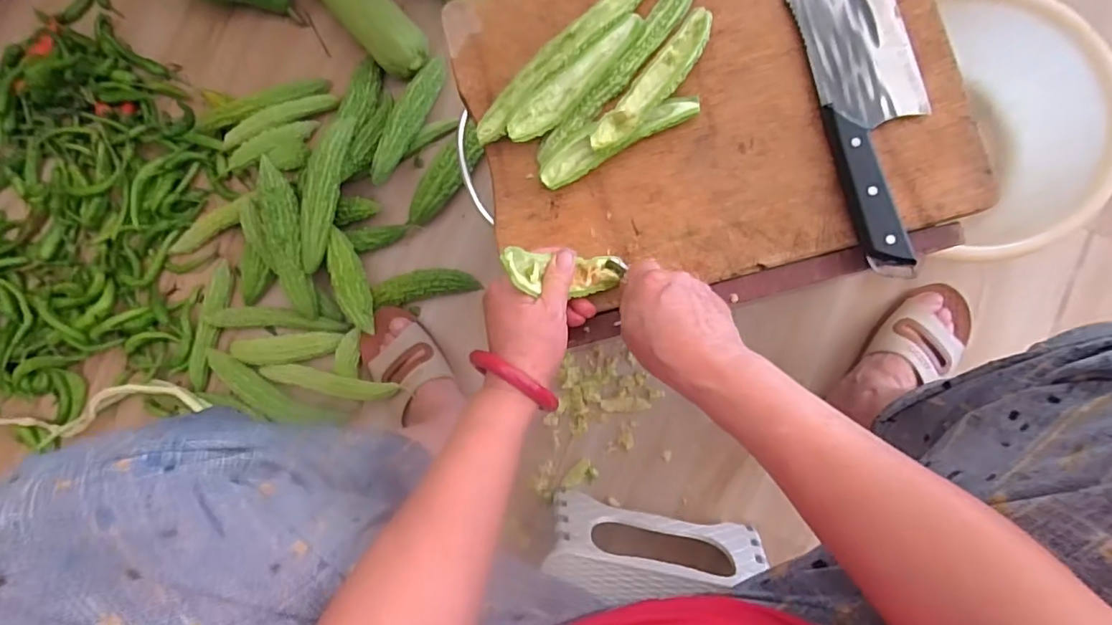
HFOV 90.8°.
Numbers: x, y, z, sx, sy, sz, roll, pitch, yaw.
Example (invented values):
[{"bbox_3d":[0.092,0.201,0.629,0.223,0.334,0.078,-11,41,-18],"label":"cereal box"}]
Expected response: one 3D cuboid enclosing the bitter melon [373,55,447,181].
[{"bbox_3d":[-0.192,-0.249,0.711,0.036,0.053,0.182,23,88,4],"label":"bitter melon"}]

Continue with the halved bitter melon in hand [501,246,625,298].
[{"bbox_3d":[0.000,-0.030,0.399,0.026,0.120,0.030,-5,85,44],"label":"halved bitter melon in hand"}]

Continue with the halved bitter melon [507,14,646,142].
[{"bbox_3d":[0.018,-0.190,0.460,0.140,0.027,0.033,-39,84,-1],"label":"halved bitter melon"}]

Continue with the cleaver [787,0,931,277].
[{"bbox_3d":[0.252,-0.174,0.435,0.080,0.026,0.281,-13,84,2],"label":"cleaver"}]

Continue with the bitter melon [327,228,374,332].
[{"bbox_3d":[-0.253,-0.038,0.684,0.039,0.044,0.136,-26,83,0],"label":"bitter melon"}]

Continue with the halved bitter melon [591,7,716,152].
[{"bbox_3d":[0.081,-0.187,0.451,0.033,0.024,0.143,38,87,6],"label":"halved bitter melon"}]

